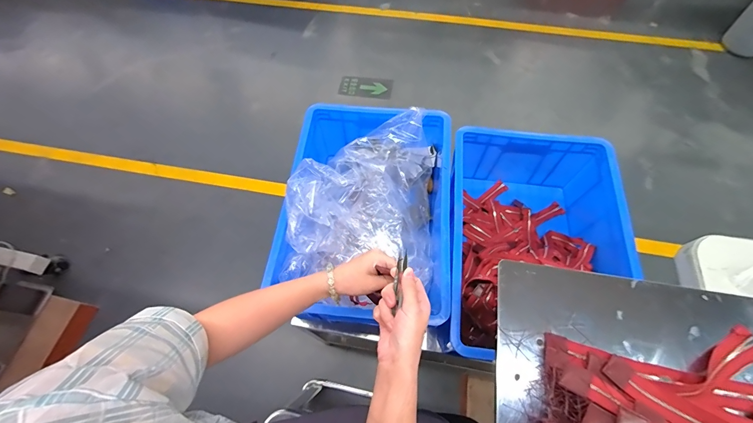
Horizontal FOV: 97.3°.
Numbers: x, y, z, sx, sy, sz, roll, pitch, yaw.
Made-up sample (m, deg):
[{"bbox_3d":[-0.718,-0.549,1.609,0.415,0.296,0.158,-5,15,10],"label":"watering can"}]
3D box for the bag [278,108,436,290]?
[{"bbox_3d":[-0.017,-0.043,0.807,0.324,0.214,0.379,3,64,3],"label":"bag"}]

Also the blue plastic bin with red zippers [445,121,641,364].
[{"bbox_3d":[0.351,0.079,0.783,0.356,0.206,0.513,6,64,5],"label":"blue plastic bin with red zippers"}]

